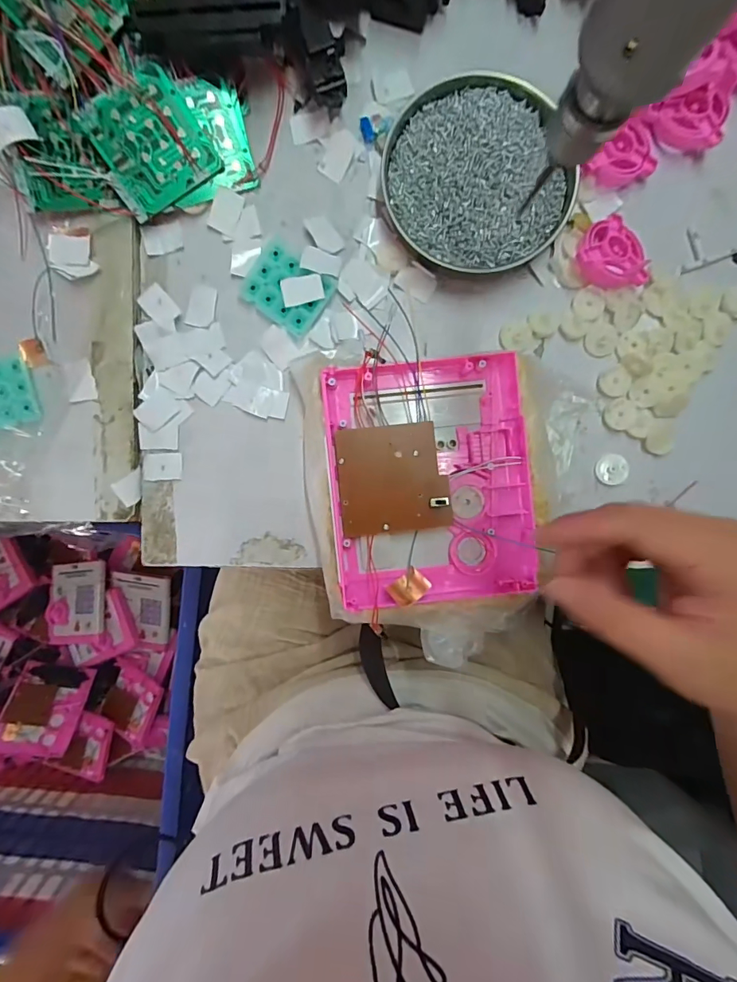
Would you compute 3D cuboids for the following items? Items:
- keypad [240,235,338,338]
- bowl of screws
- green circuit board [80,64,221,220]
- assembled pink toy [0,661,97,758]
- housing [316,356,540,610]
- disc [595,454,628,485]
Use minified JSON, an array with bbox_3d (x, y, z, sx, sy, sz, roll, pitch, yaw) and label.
[{"bbox_3d":[-0.060,-0.151,0.332,0.061,0.007,0.051,35,91,-3],"label":"keypad"},{"bbox_3d":[0.078,-0.225,0.321,0.132,0.027,0.125,0,93,-1],"label":"bowl of screws"},{"bbox_3d":[-0.152,-0.240,0.310,0.074,0.004,0.069,-36,109,-3],"label":"green circuit board"},{"bbox_3d":[-0.632,0.426,0.874,0.133,0.028,0.160,11,60,-11],"label":"assembled pink toy"},{"bbox_3d":[0.042,-0.006,0.308,0.131,0.019,0.161,-5,93,-1],"label":"housing"},{"bbox_3d":[0.186,-0.016,0.341,0.023,0.004,0.023,0,93,-1],"label":"disc"}]

